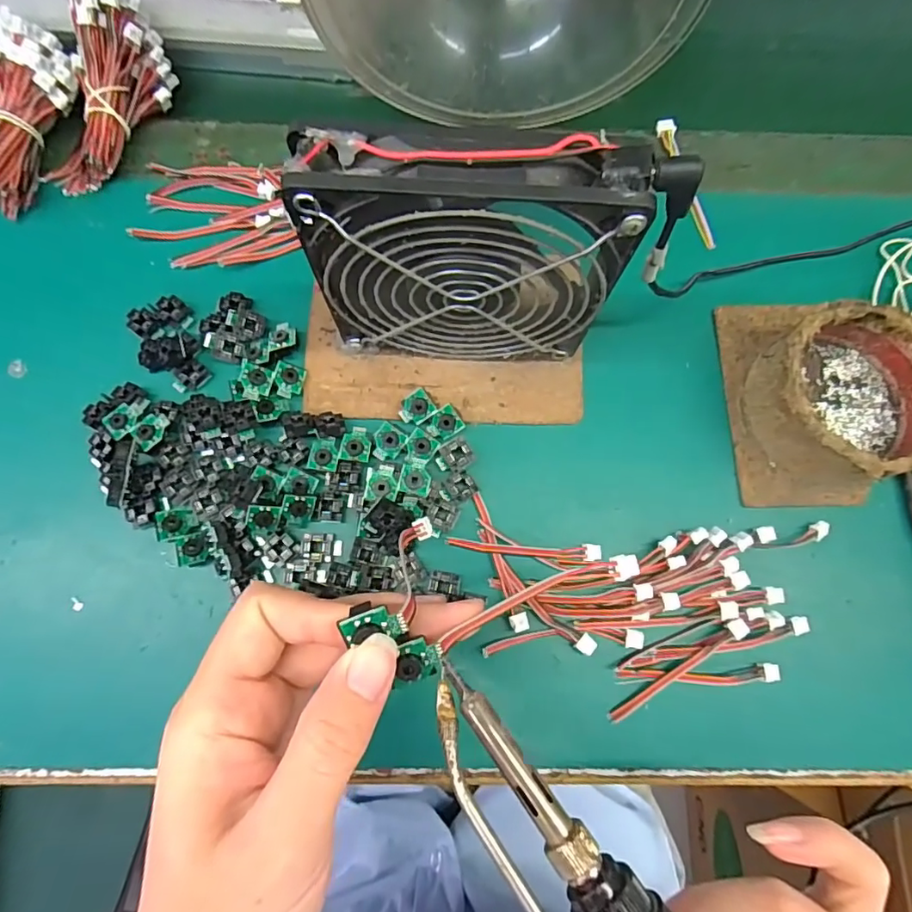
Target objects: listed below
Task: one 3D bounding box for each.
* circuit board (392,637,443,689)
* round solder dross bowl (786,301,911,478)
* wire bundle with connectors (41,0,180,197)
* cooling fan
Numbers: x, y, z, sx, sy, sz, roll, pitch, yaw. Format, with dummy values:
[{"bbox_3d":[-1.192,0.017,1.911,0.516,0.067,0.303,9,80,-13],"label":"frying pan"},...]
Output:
[{"bbox_3d":[-0.011,0.060,0.156,0.015,0.006,0.011,-15,77,-5],"label":"circuit board"},{"bbox_3d":[0.191,-0.029,0.258,0.080,0.041,0.080,0,76,-1],"label":"round solder dross bowl"},{"bbox_3d":[-0.193,-0.203,0.296,0.045,0.038,0.117,14,93,2],"label":"wire bundle with connectors"},{"bbox_3d":[0.009,-0.075,0.220,0.128,0.130,0.024,3,76,-1],"label":"cooling fan"}]

